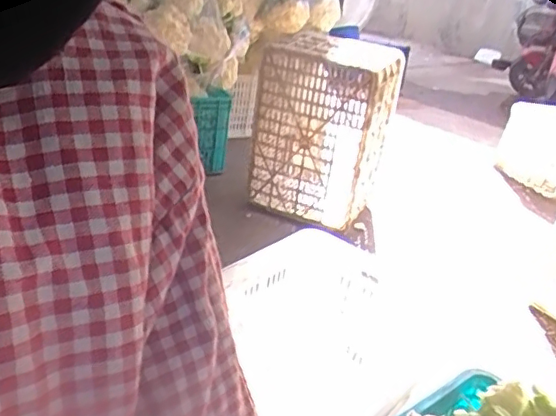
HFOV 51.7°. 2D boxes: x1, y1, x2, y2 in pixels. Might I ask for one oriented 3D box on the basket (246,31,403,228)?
[{"bbox_3d":[0.132,-0.238,1.730,0.392,0.491,0.310,20,28,21],"label":"basket"}]

